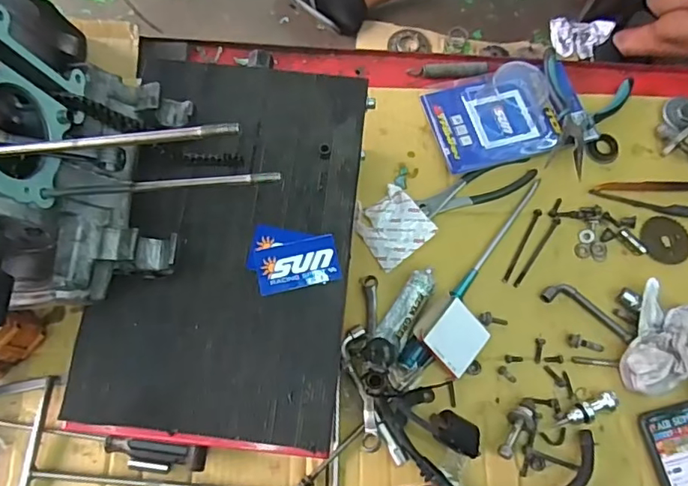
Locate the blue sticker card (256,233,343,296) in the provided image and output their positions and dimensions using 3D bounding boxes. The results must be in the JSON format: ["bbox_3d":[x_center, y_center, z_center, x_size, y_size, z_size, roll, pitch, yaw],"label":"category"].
[{"bbox_3d":[-0.042,0.019,0.482,0.073,0.004,0.042,-13,75,-5],"label":"blue sticker card"}]

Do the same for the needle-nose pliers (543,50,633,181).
[{"bbox_3d":[0.296,-0.167,0.688,0.118,0.019,0.160,24,75,5],"label":"needle-nose pliers"}]

